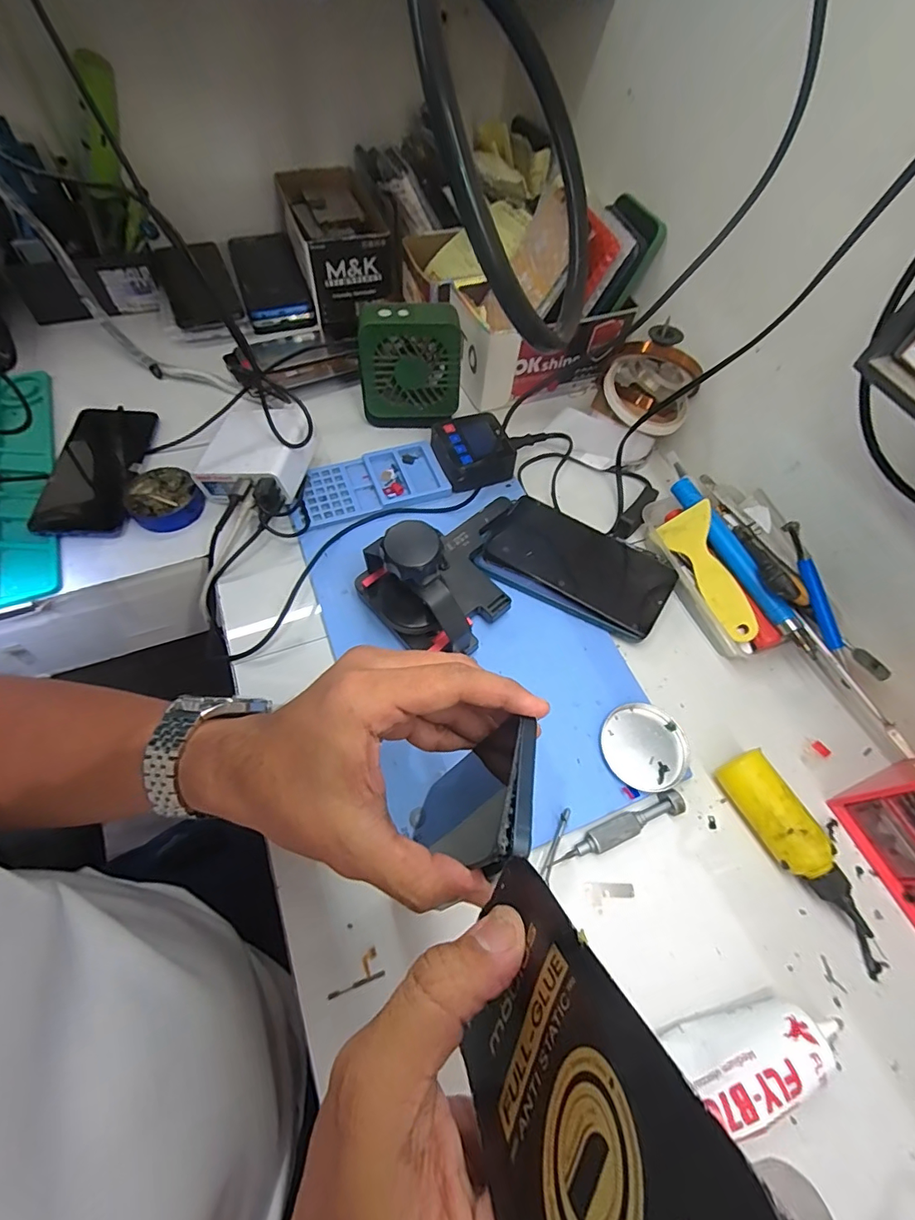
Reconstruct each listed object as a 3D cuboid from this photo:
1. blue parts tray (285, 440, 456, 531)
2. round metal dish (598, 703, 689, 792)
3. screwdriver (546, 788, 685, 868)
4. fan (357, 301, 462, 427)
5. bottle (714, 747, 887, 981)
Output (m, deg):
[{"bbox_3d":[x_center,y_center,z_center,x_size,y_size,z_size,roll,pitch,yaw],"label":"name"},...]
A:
[{"bbox_3d":[-0.087,-0.122,0.471,0.147,0.010,0.070,-16,63,-13],"label":"blue parts tray"},{"bbox_3d":[0.141,0.105,0.376,0.061,0.015,0.064,2,60,-3],"label":"round metal dish"},{"bbox_3d":[0.112,0.154,0.343,0.102,0.016,0.016,-20,64,-15],"label":"screwdriver"},{"bbox_3d":[-0.048,-0.244,0.491,0.098,0.099,0.052,-7,61,-8],"label":"fan"},{"bbox_3d":[0.236,0.172,0.335,0.032,0.035,0.148,-20,64,-15],"label":"bottle"}]

